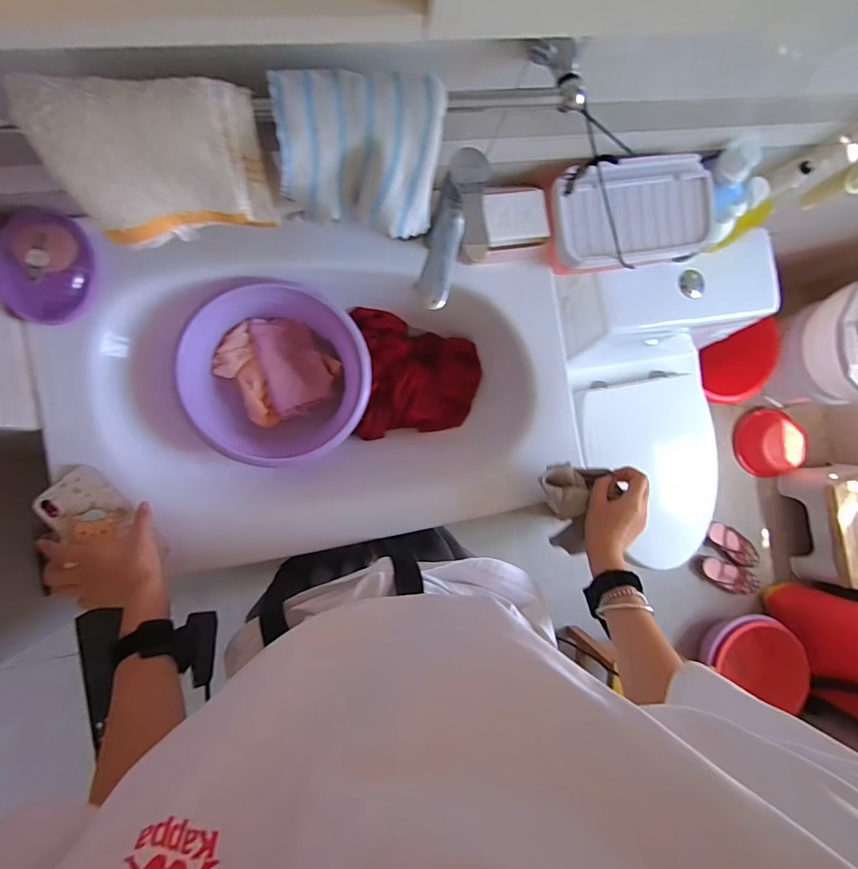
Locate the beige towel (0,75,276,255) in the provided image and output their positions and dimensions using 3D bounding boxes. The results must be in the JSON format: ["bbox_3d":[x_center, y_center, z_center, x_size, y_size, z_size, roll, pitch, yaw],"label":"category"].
[{"bbox_3d":[-0.227,-0.231,0.390,0.162,0.135,0.068,-15,91,-10],"label":"beige towel"}]

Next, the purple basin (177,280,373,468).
[{"bbox_3d":[-0.213,-0.086,0.648,0.239,0.119,0.223,0,88,-9],"label":"purple basin"}]

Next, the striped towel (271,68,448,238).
[{"bbox_3d":[-0.060,-0.243,0.399,0.137,0.123,0.038,-4,63,-11],"label":"striped towel"}]

